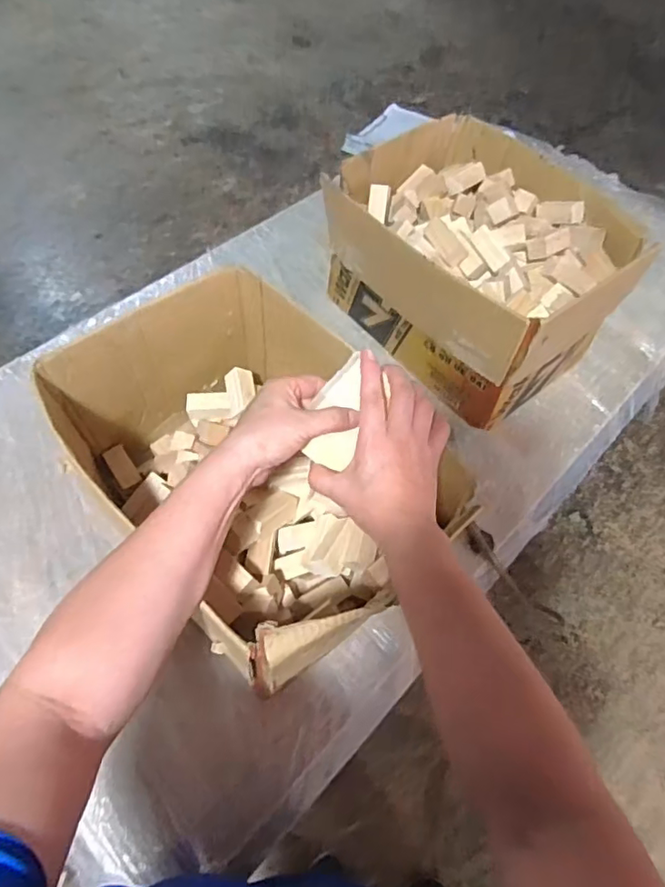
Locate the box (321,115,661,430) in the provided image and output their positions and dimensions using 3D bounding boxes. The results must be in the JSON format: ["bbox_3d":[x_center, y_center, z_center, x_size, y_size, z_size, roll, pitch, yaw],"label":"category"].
[{"bbox_3d":[0.201,-0.254,0.833,0.305,0.212,0.363,-35,65,-24],"label":"box"}]

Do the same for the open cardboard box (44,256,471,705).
[{"bbox_3d":[-0.080,0.031,0.606,0.263,0.193,0.377,-34,65,-24],"label":"open cardboard box"}]

